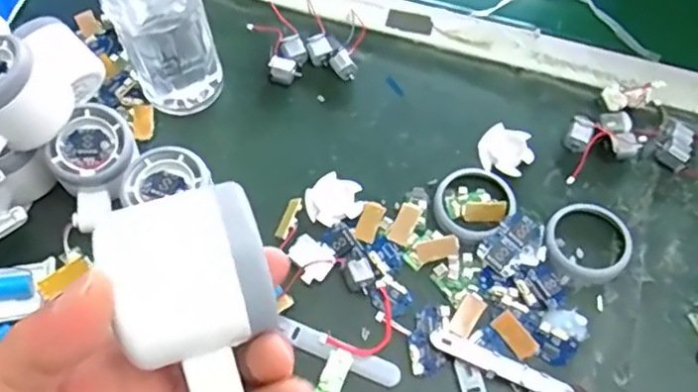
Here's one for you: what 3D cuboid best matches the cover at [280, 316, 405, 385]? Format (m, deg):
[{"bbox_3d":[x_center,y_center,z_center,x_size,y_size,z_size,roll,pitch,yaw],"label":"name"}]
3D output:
[{"bbox_3d":[-0.008,0.103,0.407,0.085,0.007,0.015,20,66,11],"label":"cover"}]

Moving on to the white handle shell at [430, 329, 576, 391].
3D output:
[{"bbox_3d":[0.098,0.110,0.399,0.093,0.007,0.017,23,66,12],"label":"white handle shell"}]

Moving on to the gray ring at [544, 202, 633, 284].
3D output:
[{"bbox_3d":[0.168,0.032,0.439,0.057,0.011,0.060,-1,63,1],"label":"gray ring"}]

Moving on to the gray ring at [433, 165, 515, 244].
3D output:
[{"bbox_3d":[0.090,0.005,0.453,0.059,0.008,0.053,-40,69,-17],"label":"gray ring"}]

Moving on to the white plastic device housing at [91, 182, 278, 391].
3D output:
[{"bbox_3d":[-0.052,0.036,0.222,0.050,0.045,0.070,-19,64,-7],"label":"white plastic device housing"}]

